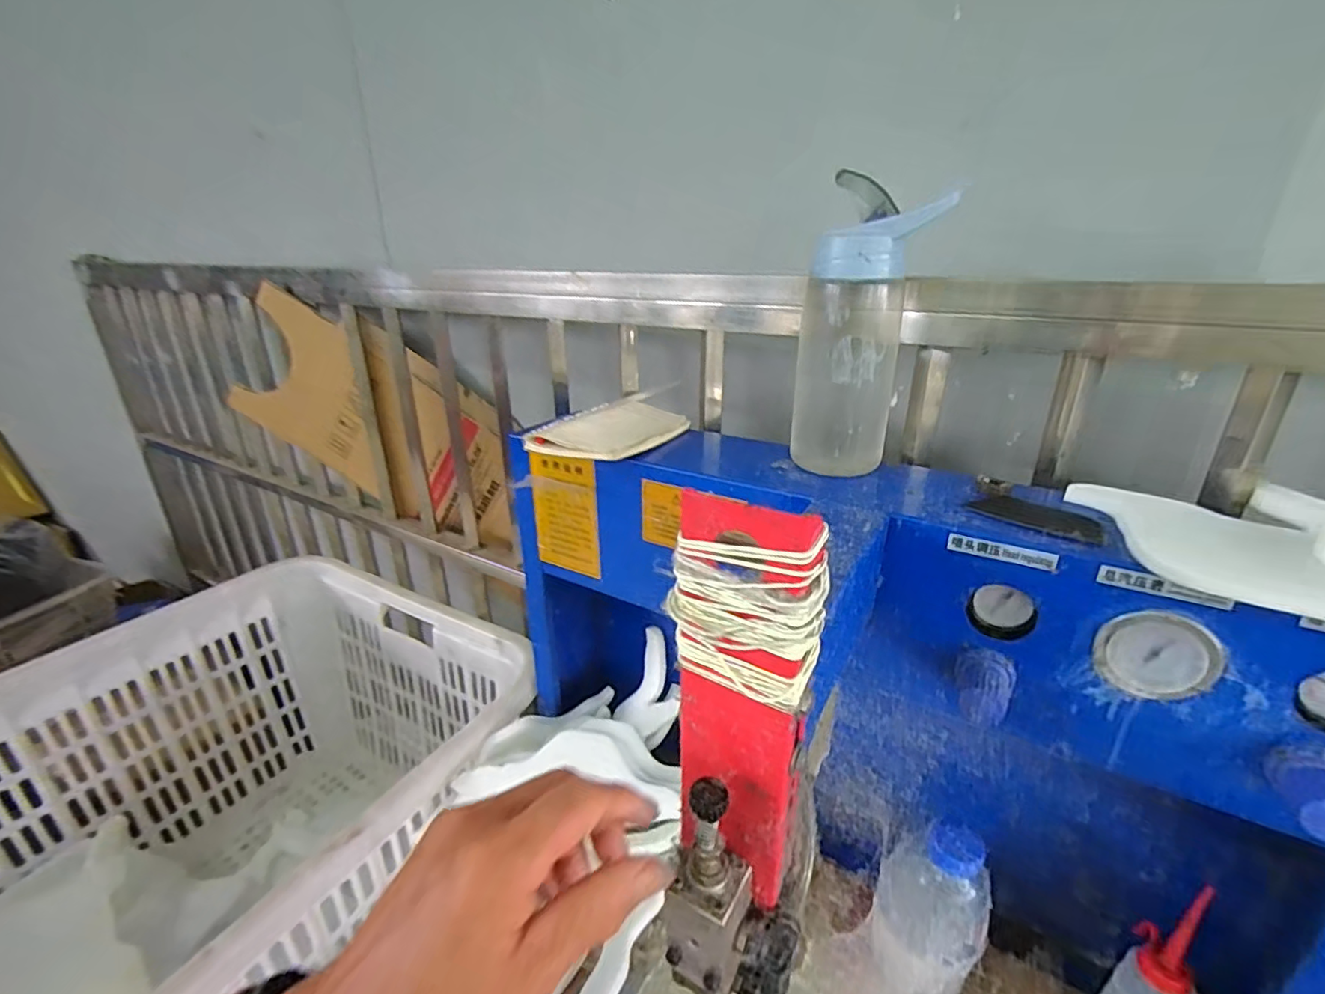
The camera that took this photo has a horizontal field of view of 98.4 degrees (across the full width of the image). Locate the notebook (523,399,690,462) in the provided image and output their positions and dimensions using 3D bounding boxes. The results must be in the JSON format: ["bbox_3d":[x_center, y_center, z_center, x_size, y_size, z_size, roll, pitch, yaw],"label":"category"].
[{"bbox_3d":[-0.047,-0.068,0.539,0.093,0.028,0.139,15,28,30],"label":"notebook"}]

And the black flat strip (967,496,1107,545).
[{"bbox_3d":[0.252,0.014,0.387,0.077,0.004,0.040,21,32,39],"label":"black flat strip"}]

